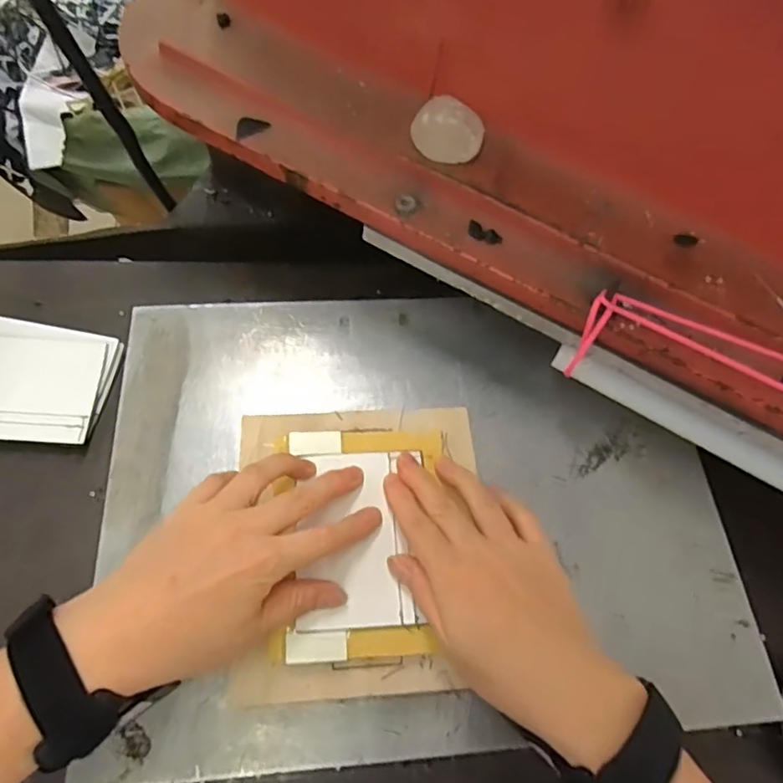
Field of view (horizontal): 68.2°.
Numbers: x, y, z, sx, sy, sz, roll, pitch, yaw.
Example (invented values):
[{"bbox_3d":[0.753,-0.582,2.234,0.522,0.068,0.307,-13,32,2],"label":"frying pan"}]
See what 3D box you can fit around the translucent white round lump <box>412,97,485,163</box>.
[{"bbox_3d":[0.038,-0.178,0.388,0.046,0.027,0.035,12,63,2],"label":"translucent white round lump"}]

